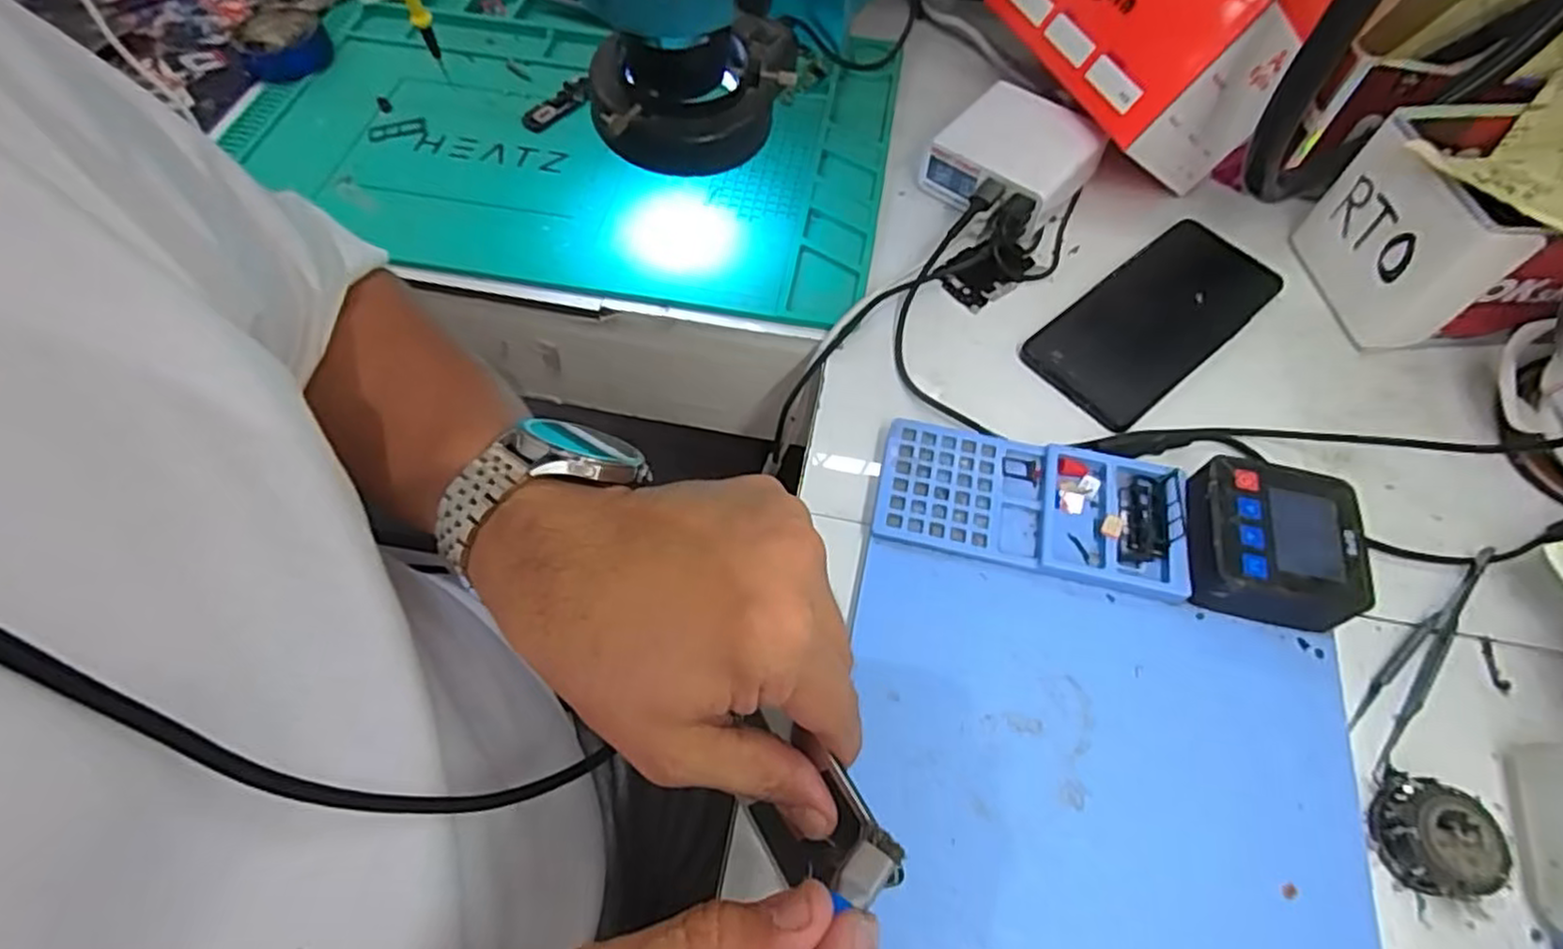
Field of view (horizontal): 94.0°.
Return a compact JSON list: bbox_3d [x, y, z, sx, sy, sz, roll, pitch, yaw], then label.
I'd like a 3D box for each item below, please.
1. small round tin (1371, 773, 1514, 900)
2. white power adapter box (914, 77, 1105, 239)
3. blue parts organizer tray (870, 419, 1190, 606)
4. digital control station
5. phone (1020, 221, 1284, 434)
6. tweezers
[{"bbox_3d":[0.268,0.149,0.299,0.041,0.022,0.038,1,61,-1],"label":"small round tin"},{"bbox_3d":[0.152,-0.210,0.482,0.090,0.040,0.093,41,68,19],"label":"white power adapter box"},{"bbox_3d":[0.123,0.015,0.367,0.147,0.019,0.070,11,61,5],"label":"blue parts organizer tray"},{"bbox_3d":[0.232,0.033,0.352,0.075,0.038,0.070,11,61,5],"label":"digital control station"},{"bbox_3d":[0.230,-0.096,0.443,0.176,0.011,0.075,-37,68,-19],"label":"phone"},{"bbox_3d":[0.305,0.083,0.345,0.021,0.007,0.138,41,68,19],"label":"tweezers"}]

